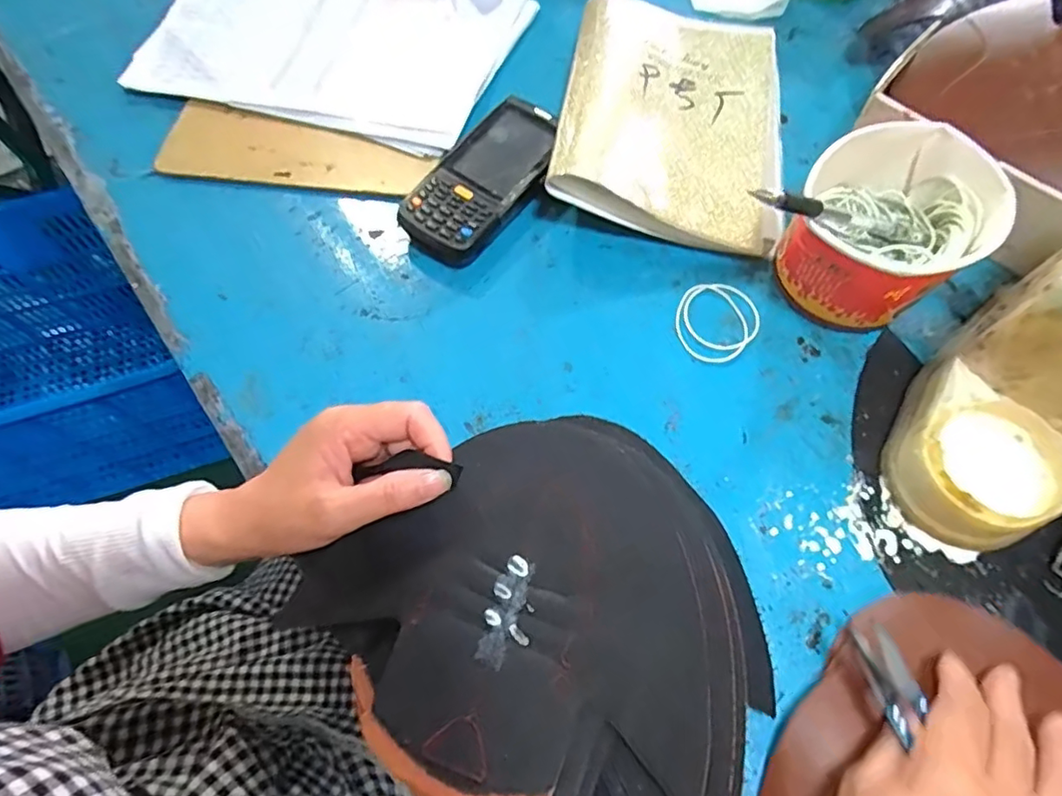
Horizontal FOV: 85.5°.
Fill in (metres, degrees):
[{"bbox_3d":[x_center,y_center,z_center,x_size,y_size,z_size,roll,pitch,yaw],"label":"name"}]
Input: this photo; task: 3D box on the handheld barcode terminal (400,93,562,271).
[{"bbox_3d":[-0.031,-0.165,0.438,0.068,0.034,0.142,36,71,15],"label":"handheld barcode terminal"}]

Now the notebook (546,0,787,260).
[{"bbox_3d":[0.116,-0.233,0.459,0.173,0.048,0.248,8,66,4],"label":"notebook"}]

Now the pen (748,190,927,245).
[{"bbox_3d":[0.191,-0.107,0.345,0.152,0.012,0.010,3,63,-26],"label":"pen"}]

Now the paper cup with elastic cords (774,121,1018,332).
[{"bbox_3d":[0.231,-0.109,0.381,0.127,0.085,0.101,-39,71,-15],"label":"paper cup with elastic cords"}]

